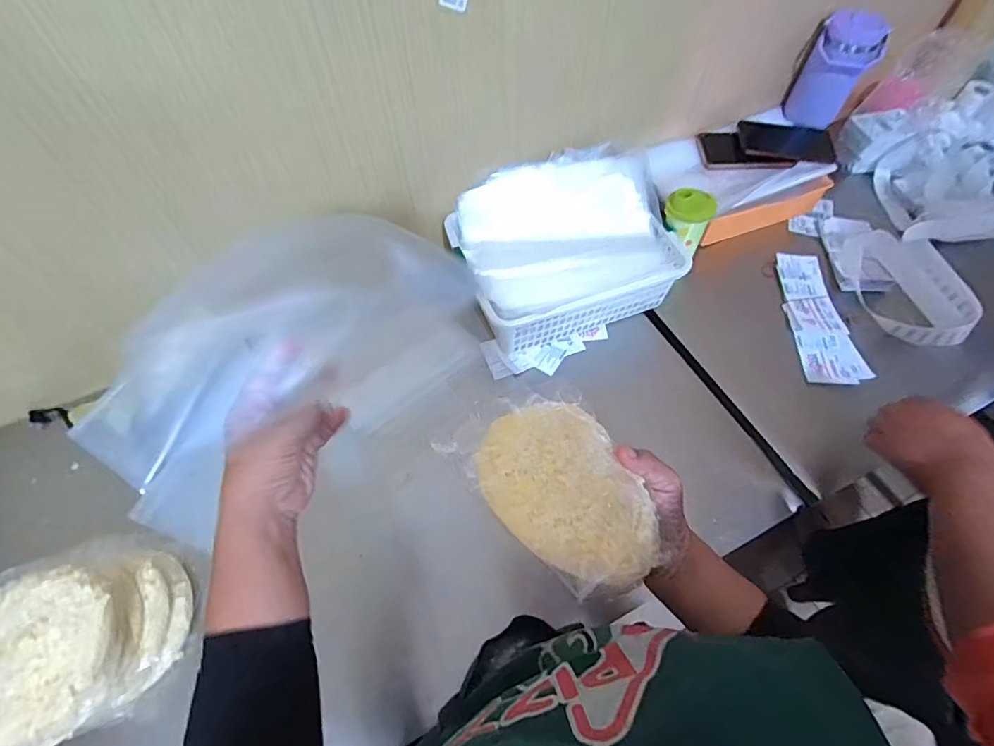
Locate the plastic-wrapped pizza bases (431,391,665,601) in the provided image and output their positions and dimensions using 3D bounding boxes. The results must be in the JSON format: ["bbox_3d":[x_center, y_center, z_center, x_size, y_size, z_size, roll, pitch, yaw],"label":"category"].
[{"bbox_3d":[0.054,0.075,0.358,0.130,0.023,0.153,-25,57,-38],"label":"plastic-wrapped pizza bases"}]

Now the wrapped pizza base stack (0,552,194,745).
[{"bbox_3d":[-0.415,0.276,0.490,0.164,0.107,0.149,-20,60,-10],"label":"wrapped pizza base stack"}]

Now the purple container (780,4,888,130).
[{"bbox_3d":[0.583,-0.519,0.850,0.103,0.170,0.075,33,66,20],"label":"purple container"}]

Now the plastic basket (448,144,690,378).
[{"bbox_3d":[0.105,-0.191,0.756,0.327,0.130,0.259,-22,61,-11],"label":"plastic basket"}]

